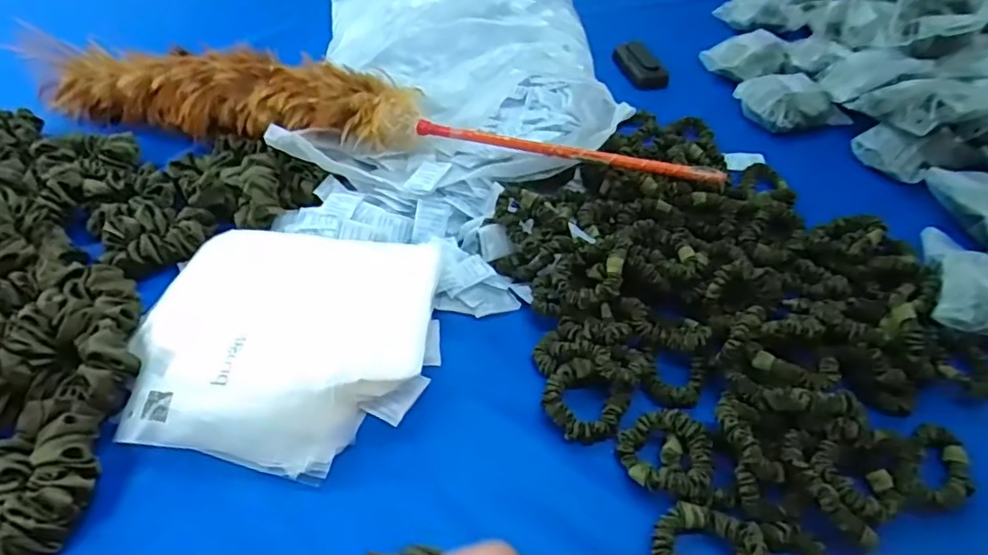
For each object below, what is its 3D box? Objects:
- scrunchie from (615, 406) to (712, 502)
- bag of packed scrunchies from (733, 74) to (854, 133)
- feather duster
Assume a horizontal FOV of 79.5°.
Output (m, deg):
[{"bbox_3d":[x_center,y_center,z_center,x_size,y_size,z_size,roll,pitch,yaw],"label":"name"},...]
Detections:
[{"bbox_3d":[0.120,0.122,0.415,0.061,0.021,0.058,9,46,7],"label":"scrunchie"},{"bbox_3d":[0.378,-0.225,0.756,0.118,0.034,0.098,-11,47,-12],"label":"bag of packed scrunchies"},{"bbox_3d":[-0.175,-0.169,0.642,0.804,0.086,0.076,14,47,12],"label":"feather duster"}]

